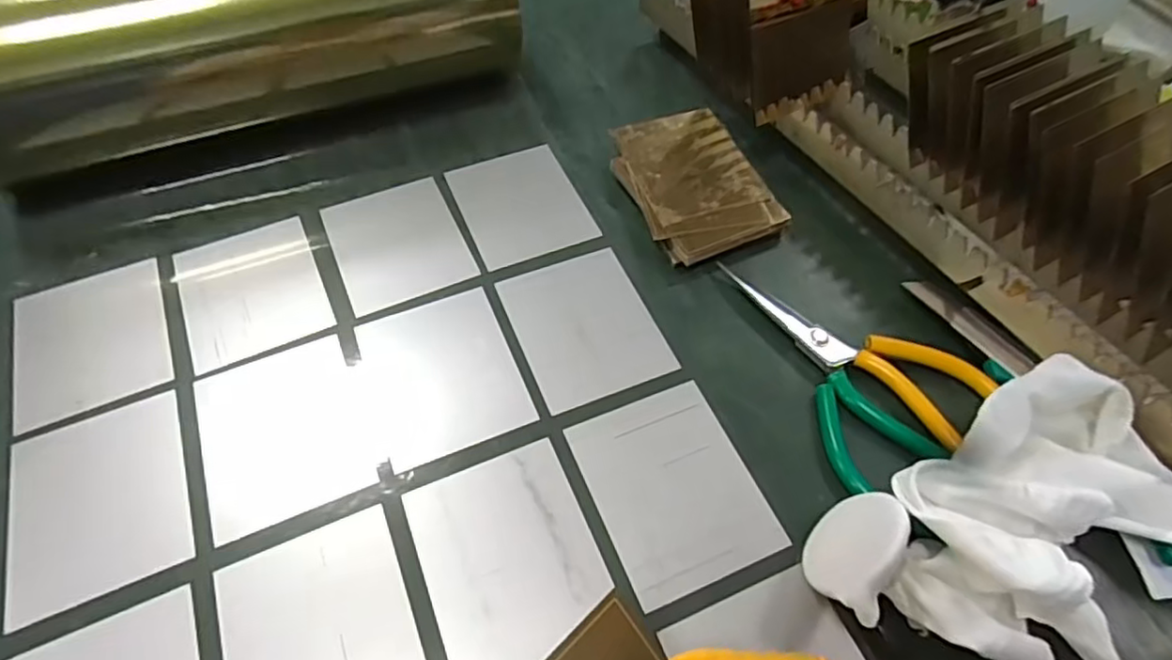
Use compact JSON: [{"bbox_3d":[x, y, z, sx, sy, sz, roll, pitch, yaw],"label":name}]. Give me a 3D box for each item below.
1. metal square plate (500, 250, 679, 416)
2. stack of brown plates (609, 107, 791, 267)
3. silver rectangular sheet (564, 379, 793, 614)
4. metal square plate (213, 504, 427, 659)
[{"bbox_3d":[-0.001,-0.004,0.379,0.079,0.004,0.098,-19,58,-13],"label":"metal square plate"},{"bbox_3d":[0.073,-0.100,0.442,0.090,0.022,0.131,-15,54,-12],"label":"stack of brown plates"},{"bbox_3d":[0.044,0.079,0.325,0.078,0.004,0.098,-20,59,-13],"label":"silver rectangular sheet"},{"bbox_3d":[-0.117,0.137,0.281,0.078,0.005,0.098,-20,59,-14],"label":"metal square plate"}]

